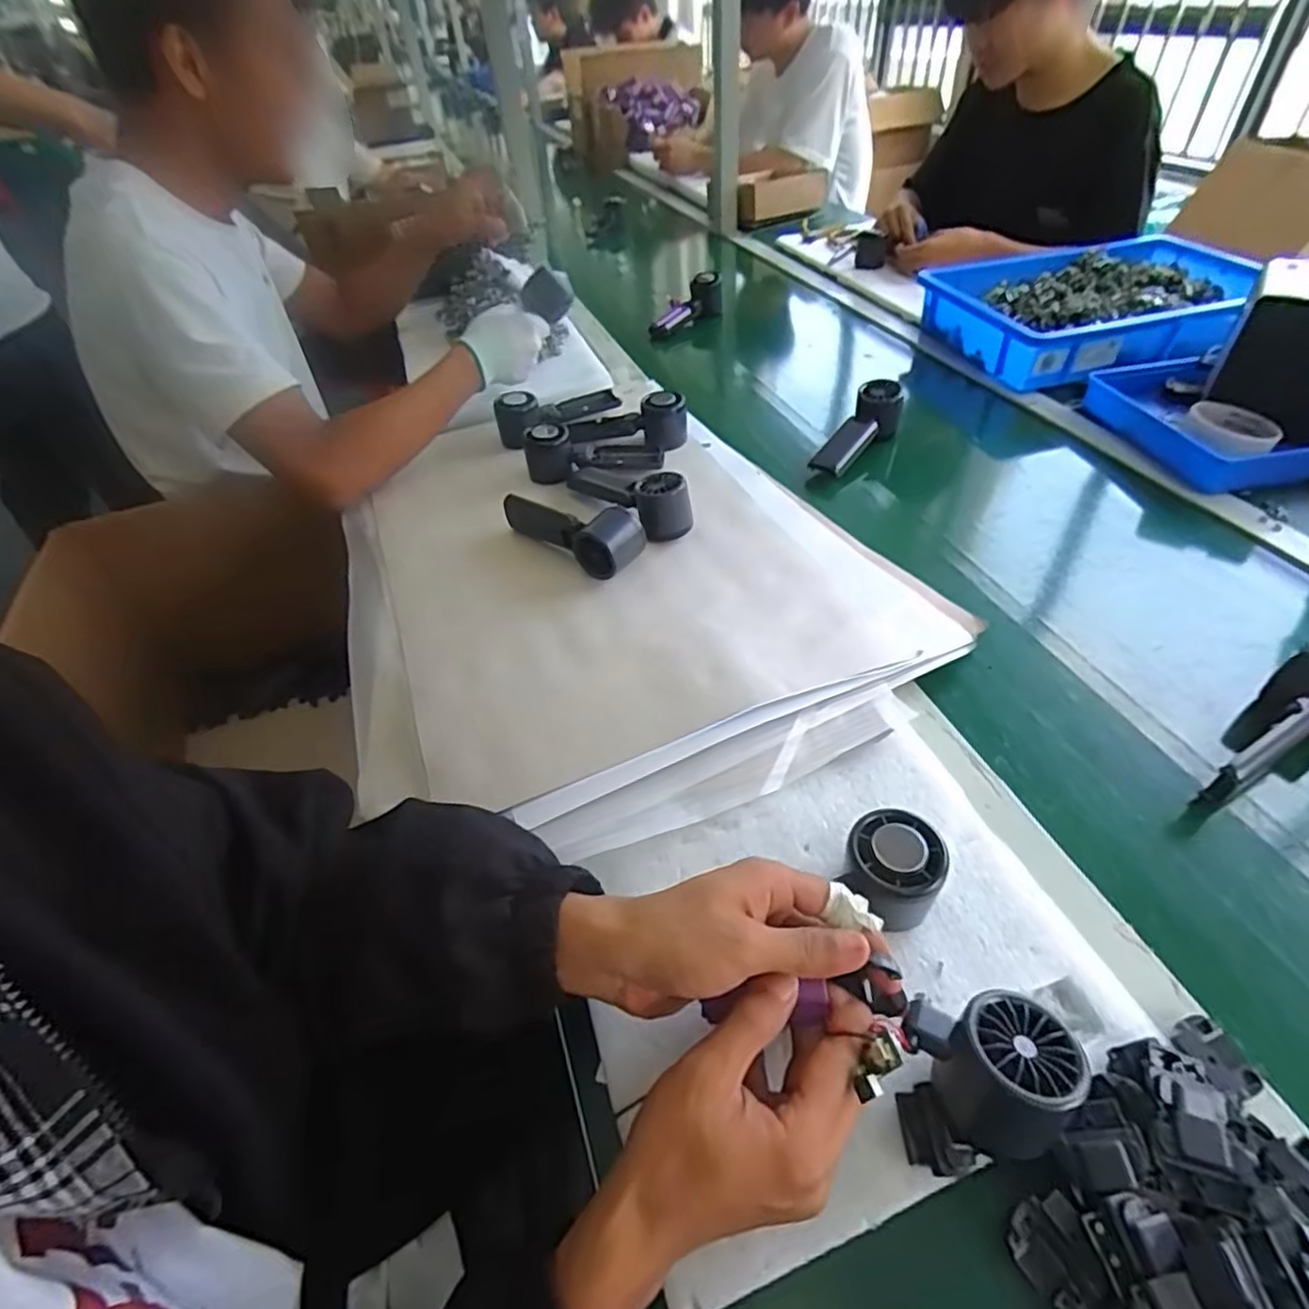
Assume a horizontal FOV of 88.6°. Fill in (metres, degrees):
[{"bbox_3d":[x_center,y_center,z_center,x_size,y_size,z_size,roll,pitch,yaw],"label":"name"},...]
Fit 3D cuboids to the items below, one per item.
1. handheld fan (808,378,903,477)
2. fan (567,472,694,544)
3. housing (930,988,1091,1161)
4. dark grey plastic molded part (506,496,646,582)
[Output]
[{"bbox_3d":[0.251,-0.271,0.829,0.051,0.046,0.151,33,75,33],"label":"handheld fan"},{"bbox_3d":[-0.031,-0.184,0.740,0.052,0.052,0.177,-34,52,-24],"label":"fan"},{"bbox_3d":[0.170,0.204,0.324,0.056,0.062,0.055,-3,46,3],"label":"housing"},{"bbox_3d":[-0.084,-0.135,0.704,0.072,0.047,0.159,-36,53,-26],"label":"dark grey plastic molded part"}]

